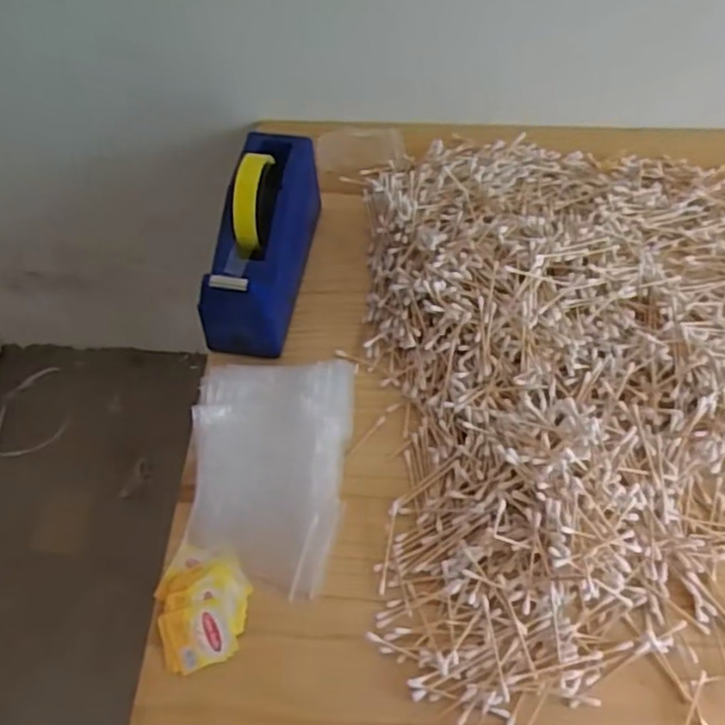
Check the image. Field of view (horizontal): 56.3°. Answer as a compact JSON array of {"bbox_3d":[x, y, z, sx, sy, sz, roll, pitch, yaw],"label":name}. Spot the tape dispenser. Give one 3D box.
[{"bbox_3d":[-0.096,-0.118,0.632,0.073,0.109,0.200,9,59,8],"label":"tape dispenser"}]

